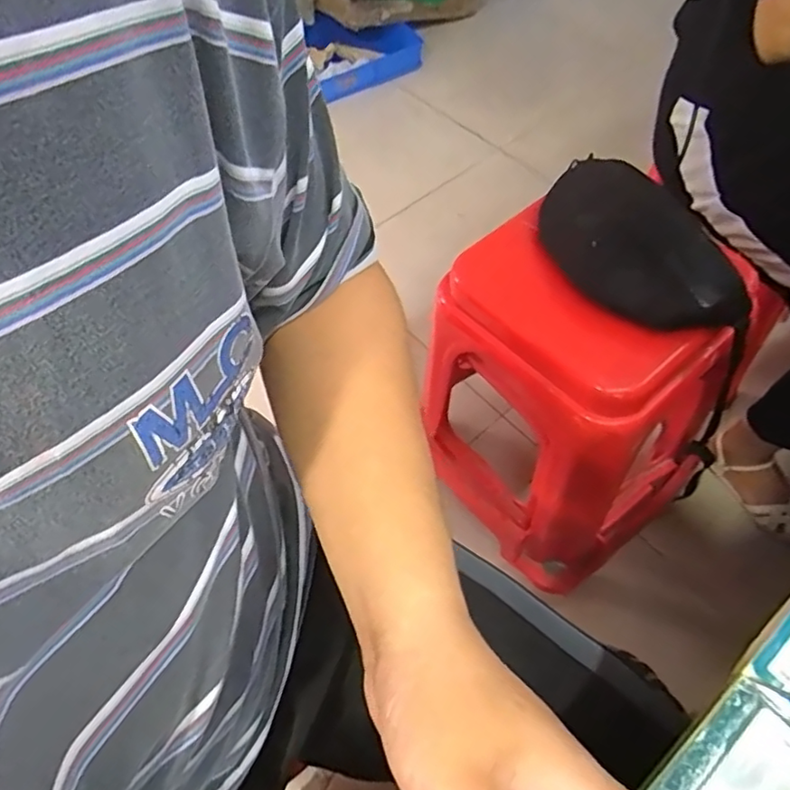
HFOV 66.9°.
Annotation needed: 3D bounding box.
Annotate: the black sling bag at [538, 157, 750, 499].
[{"bbox_3d":[0.280,-0.175,0.716,0.109,0.101,0.280,-30,61,-15],"label":"black sling bag"}]

